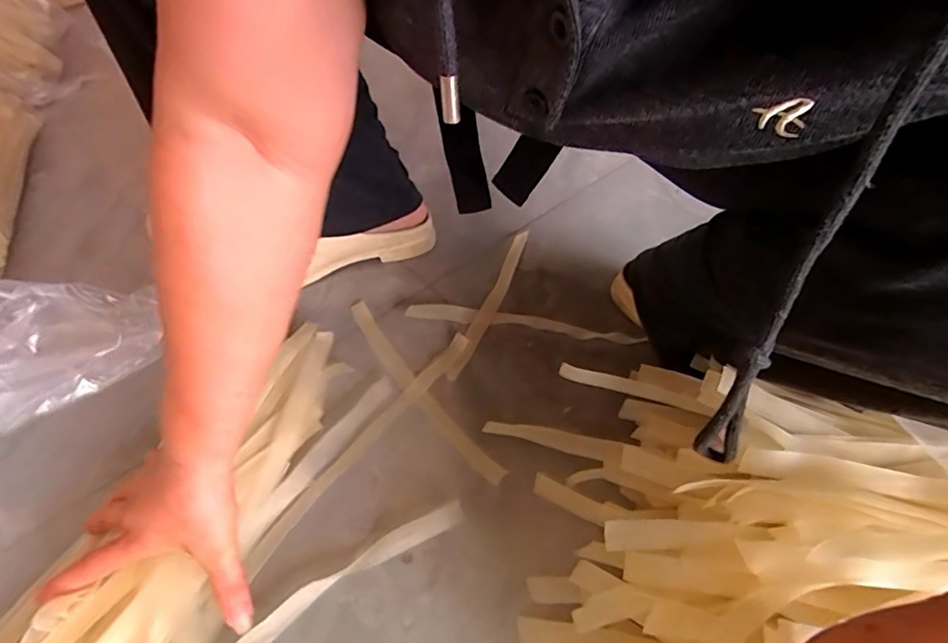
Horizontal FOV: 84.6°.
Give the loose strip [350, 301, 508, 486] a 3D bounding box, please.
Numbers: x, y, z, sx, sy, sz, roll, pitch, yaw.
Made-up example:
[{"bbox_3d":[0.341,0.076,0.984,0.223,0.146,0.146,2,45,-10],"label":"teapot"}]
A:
[{"bbox_3d":[-0.058,0.062,0.518,0.021,0.010,0.255,-30,57,-23],"label":"loose strip"}]

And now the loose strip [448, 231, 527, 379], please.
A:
[{"bbox_3d":[0.021,-0.026,0.588,0.019,0.010,0.229,18,52,13],"label":"loose strip"}]

